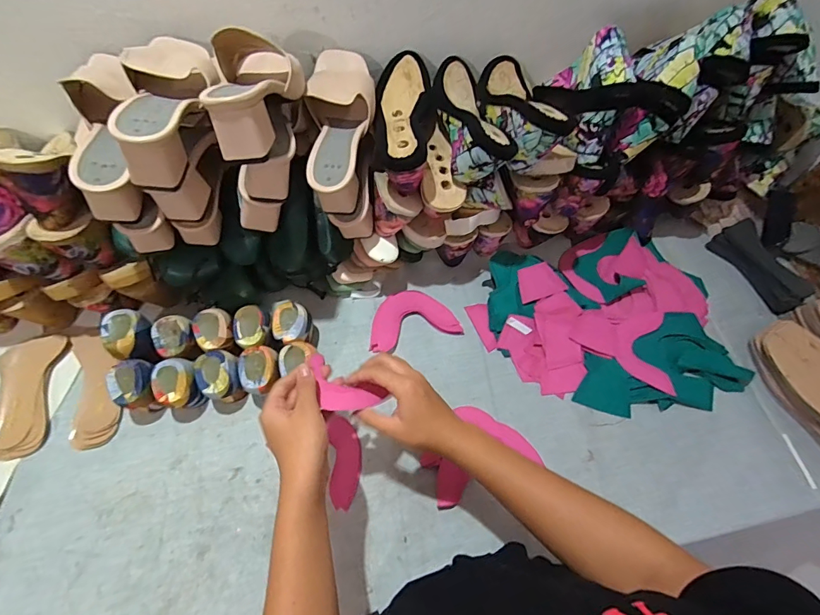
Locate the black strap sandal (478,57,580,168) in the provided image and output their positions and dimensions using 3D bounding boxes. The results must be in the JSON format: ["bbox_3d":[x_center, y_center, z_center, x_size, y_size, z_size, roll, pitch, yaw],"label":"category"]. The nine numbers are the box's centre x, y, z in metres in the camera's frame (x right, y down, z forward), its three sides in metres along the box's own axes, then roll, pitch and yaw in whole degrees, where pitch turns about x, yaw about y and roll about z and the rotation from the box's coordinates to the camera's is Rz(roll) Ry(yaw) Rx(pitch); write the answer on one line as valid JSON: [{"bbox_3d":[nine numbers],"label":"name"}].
[{"bbox_3d":[0.145,-0.272,0.578,0.080,0.079,0.229,-3,49,-4],"label":"black strap sandal"}]

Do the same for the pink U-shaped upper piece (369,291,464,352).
[{"bbox_3d":[0.002,0.016,0.660,0.139,0.008,0.086,-13,65,-9],"label":"pink U-shaped upper piece"}]

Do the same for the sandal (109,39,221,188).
[{"bbox_3d":[-0.261,-0.232,0.457,0.076,0.068,0.230,-12,62,-8],"label":"sandal"}]

